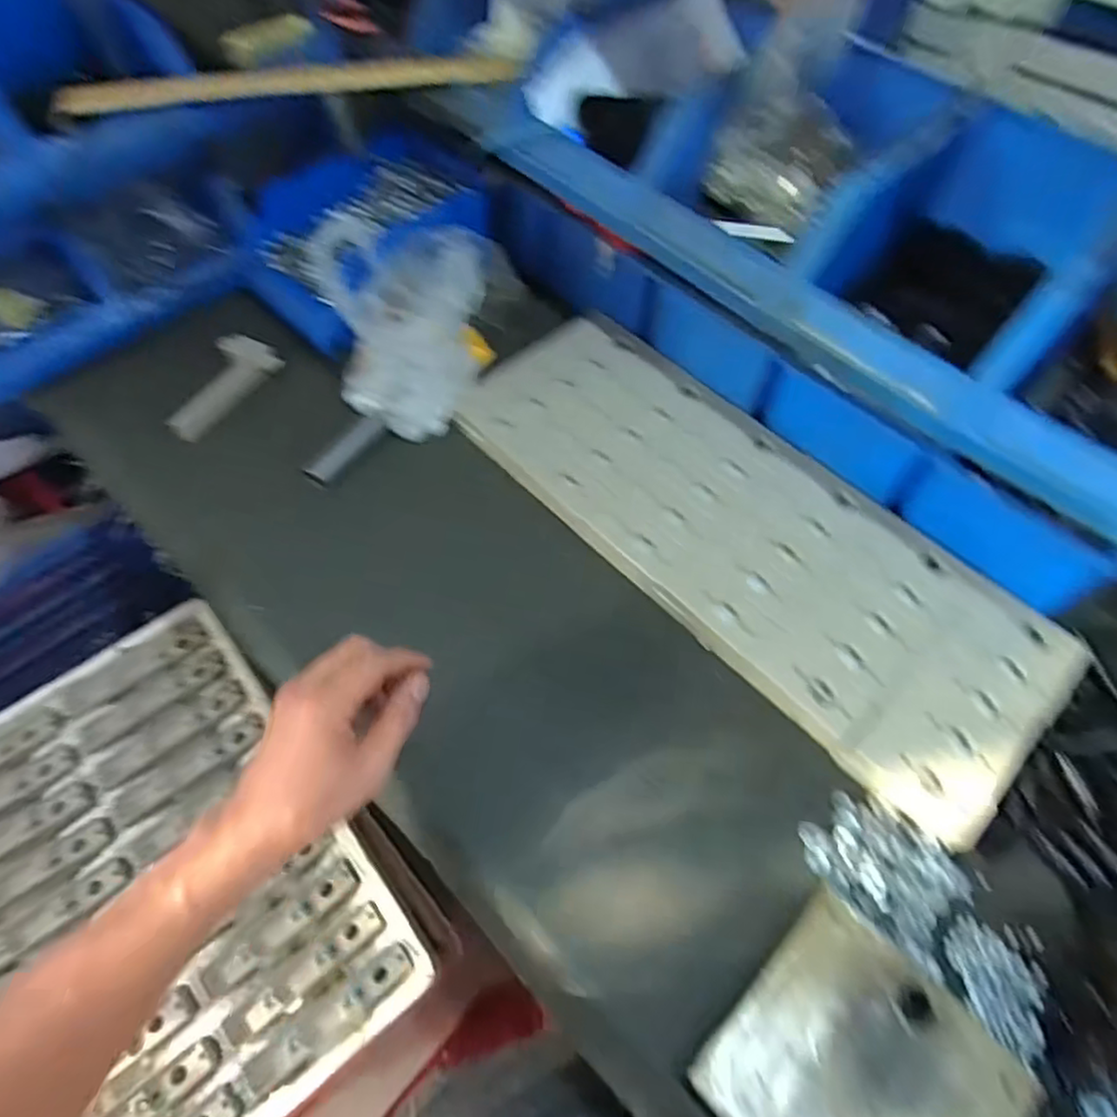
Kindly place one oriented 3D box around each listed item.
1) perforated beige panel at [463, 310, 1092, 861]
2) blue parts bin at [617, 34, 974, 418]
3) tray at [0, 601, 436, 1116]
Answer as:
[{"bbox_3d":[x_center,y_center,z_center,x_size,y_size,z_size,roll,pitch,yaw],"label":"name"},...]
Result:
[{"bbox_3d":[0.153,-0.031,0.601,0.544,0.016,0.213,40,68,19],"label":"perforated beige panel"},{"bbox_3d":[0.183,-0.279,0.617,0.212,0.226,0.172,-40,68,-20],"label":"blue parts bin"},{"bbox_3d":[-0.470,0.352,0.635,0.525,0.041,0.507,-36,67,-19],"label":"tray"}]

